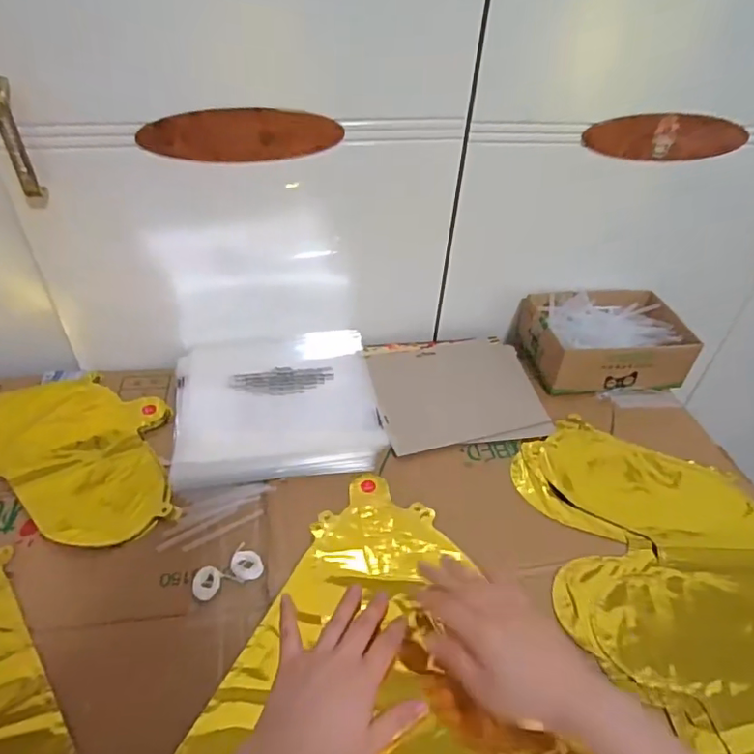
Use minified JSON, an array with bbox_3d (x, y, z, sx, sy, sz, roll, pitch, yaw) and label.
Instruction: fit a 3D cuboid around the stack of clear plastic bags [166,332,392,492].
[{"bbox_3d":[-0.111,0.025,0.619,0.216,0.030,0.199,-5,44,-10],"label":"stack of clear plastic bags"}]

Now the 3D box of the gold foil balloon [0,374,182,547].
[{"bbox_3d":[-0.412,0.078,0.551,0.404,0.008,0.215,-3,43,-8],"label":"gold foil balloon"}]

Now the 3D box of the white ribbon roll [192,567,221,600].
[{"bbox_3d":[-0.146,0.176,0.471,0.022,0.004,0.028,-10,45,-15],"label":"white ribbon roll"}]

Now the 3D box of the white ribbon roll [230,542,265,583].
[{"bbox_3d":[-0.116,0.166,0.485,0.033,0.004,0.028,24,46,20],"label":"white ribbon roll"}]

